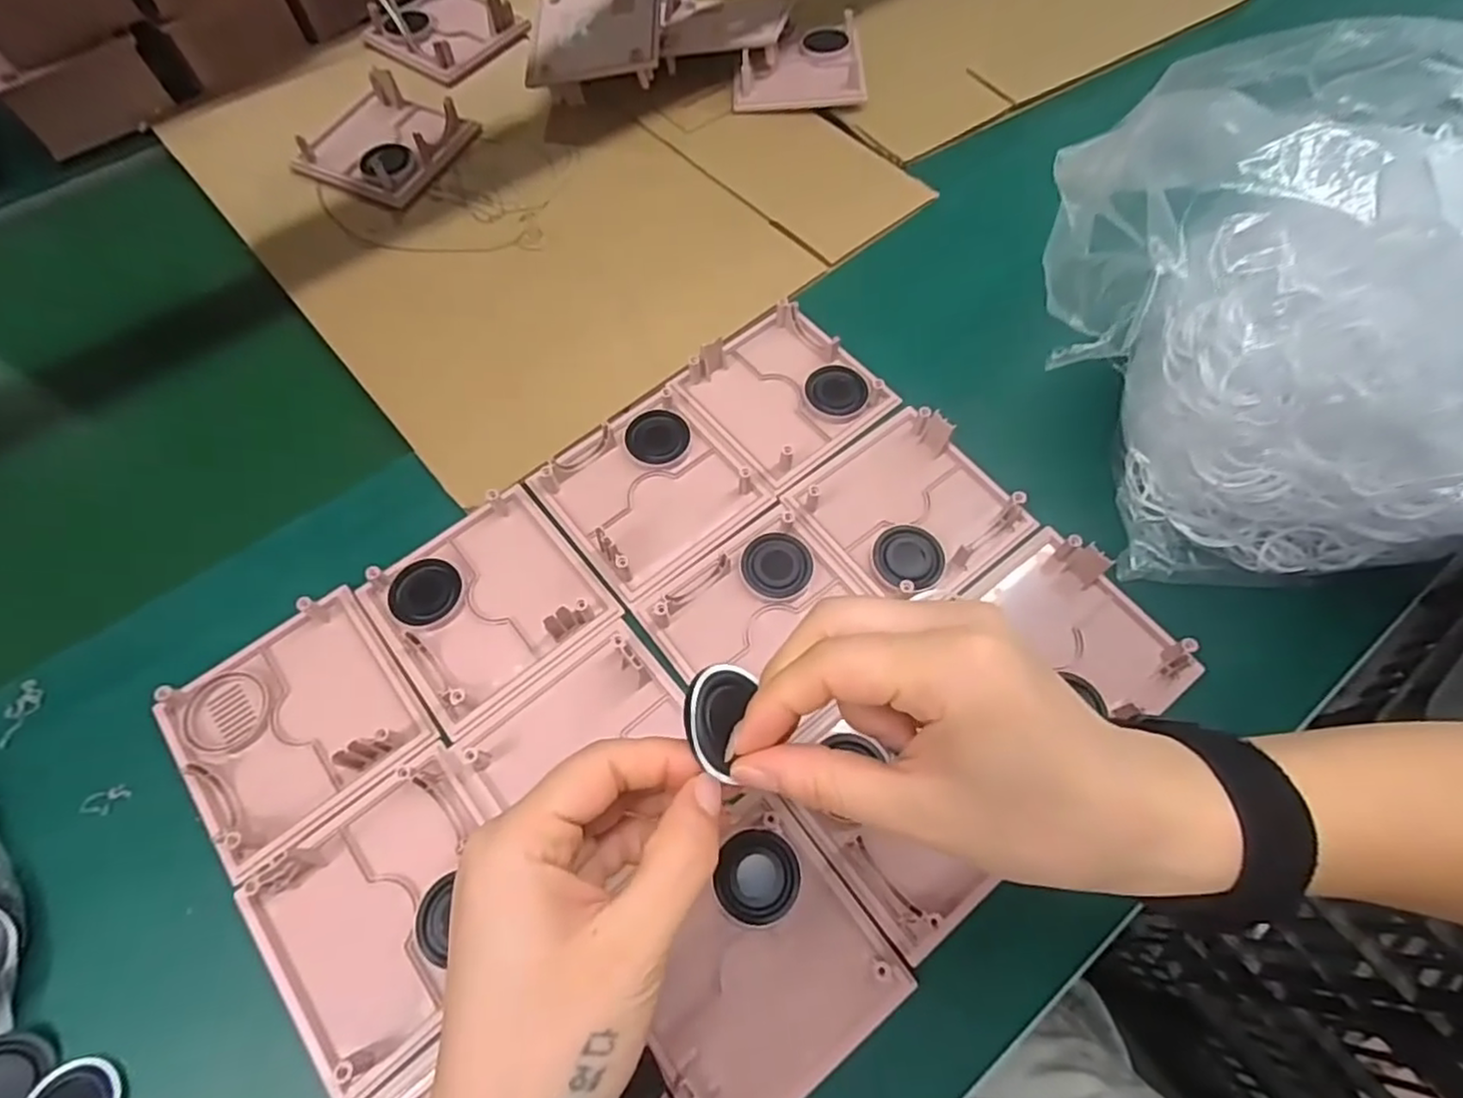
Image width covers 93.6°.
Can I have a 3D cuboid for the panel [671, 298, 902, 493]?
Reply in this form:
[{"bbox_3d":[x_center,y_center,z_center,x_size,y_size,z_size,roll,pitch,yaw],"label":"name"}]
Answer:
[{"bbox_3d":[0.034,-0.103,0.432,0.102,0.018,0.104,-36,69,-15],"label":"panel"}]

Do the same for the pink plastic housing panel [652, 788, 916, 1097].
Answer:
[{"bbox_3d":[0.008,0.181,0.304,0.106,0.009,0.103,-36,69,-15],"label":"pink plastic housing panel"}]

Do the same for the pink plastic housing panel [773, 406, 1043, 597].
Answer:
[{"bbox_3d":[0.103,-0.025,0.395,0.108,0.021,0.104,-35,68,-14],"label":"pink plastic housing panel"}]

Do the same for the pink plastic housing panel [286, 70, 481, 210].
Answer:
[{"bbox_3d":[-0.271,-0.321,0.537,0.104,0.025,0.105,23,67,12],"label":"pink plastic housing panel"}]

